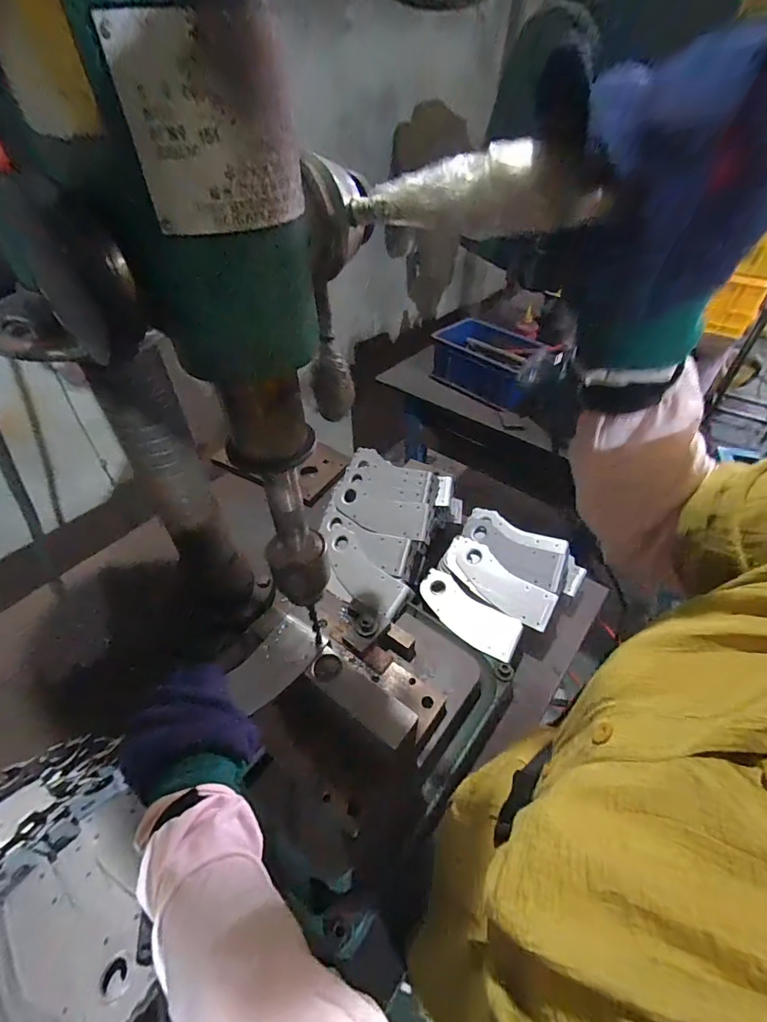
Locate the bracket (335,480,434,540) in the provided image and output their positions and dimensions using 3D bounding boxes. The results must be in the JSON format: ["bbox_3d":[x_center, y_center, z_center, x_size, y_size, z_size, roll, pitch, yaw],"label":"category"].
[{"bbox_3d":[-0.011,0.000,0.724,0.181,0.009,0.065,17,73,24],"label":"bracket"}]

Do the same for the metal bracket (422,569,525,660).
[{"bbox_3d":[0.130,0.159,0.681,0.072,0.019,0.174,-35,55,-30],"label":"metal bracket"}]

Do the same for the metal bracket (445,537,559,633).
[{"bbox_3d":[0.180,0.111,0.703,0.197,0.013,0.070,36,80,33],"label":"metal bracket"}]

